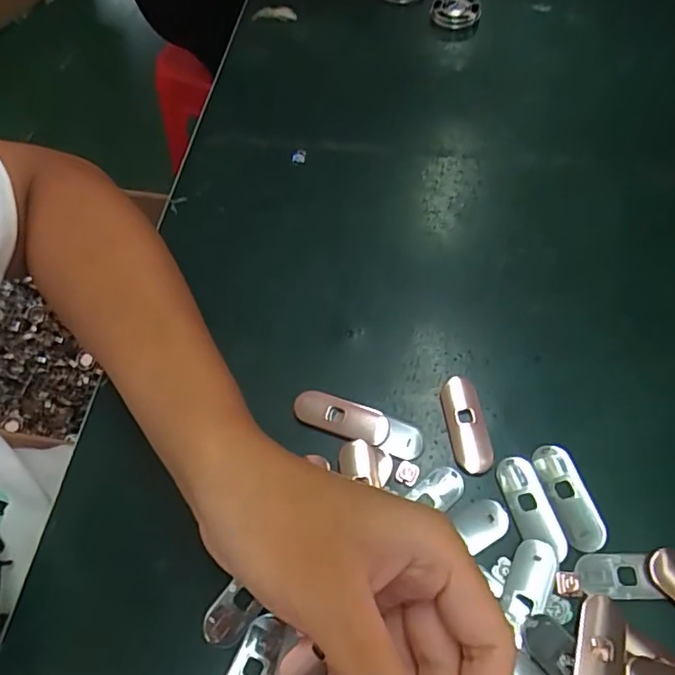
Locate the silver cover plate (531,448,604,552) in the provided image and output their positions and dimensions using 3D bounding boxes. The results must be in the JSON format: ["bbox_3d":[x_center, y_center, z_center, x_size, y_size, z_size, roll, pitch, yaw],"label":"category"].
[{"bbox_3d":[0.111,0.076,0.265,0.019,0.005,0.049,-17,61,-7],"label":"silver cover plate"}]

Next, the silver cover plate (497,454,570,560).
[{"bbox_3d":[0.092,0.081,0.262,0.020,0.004,0.048,-17,61,-7],"label":"silver cover plate"}]

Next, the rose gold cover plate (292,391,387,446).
[{"bbox_3d":[0.002,0.041,0.285,0.048,0.008,0.019,17,63,12],"label":"rose gold cover plate"}]

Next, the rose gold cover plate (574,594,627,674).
[{"bbox_3d":[0.108,0.132,0.227,0.019,0.004,0.048,15,62,11],"label":"rose gold cover plate"}]

